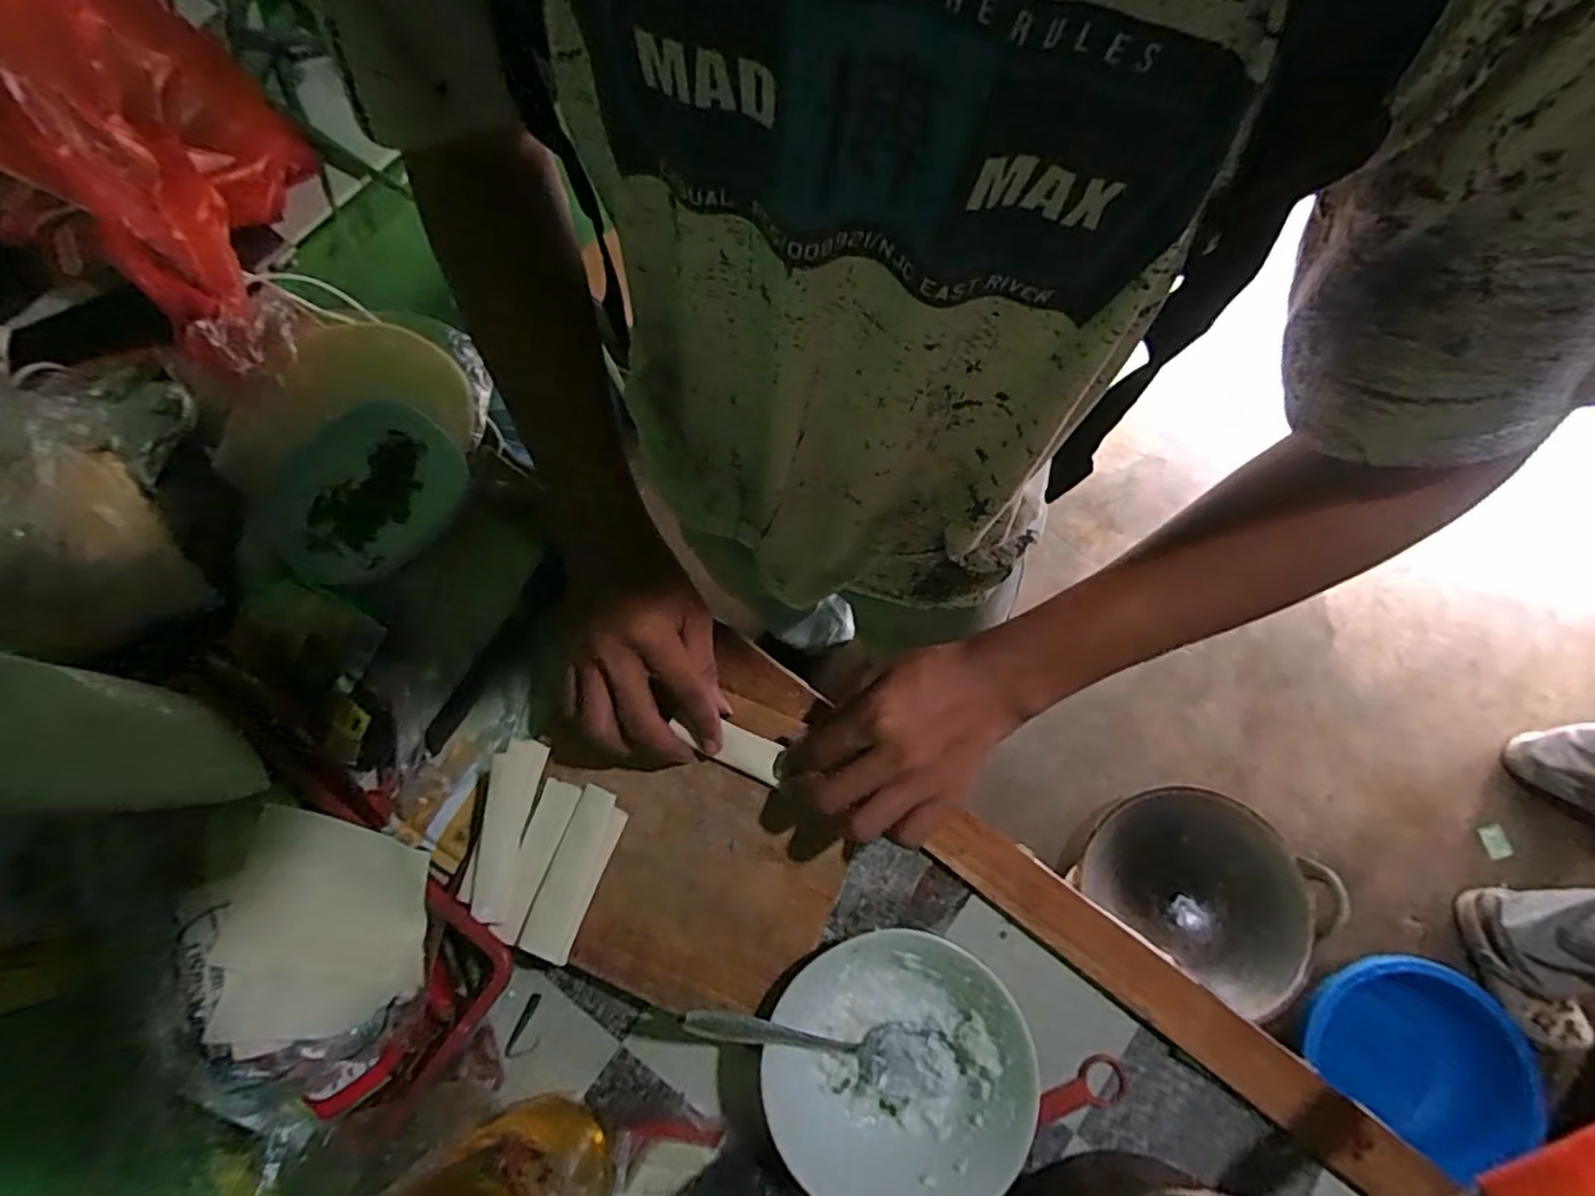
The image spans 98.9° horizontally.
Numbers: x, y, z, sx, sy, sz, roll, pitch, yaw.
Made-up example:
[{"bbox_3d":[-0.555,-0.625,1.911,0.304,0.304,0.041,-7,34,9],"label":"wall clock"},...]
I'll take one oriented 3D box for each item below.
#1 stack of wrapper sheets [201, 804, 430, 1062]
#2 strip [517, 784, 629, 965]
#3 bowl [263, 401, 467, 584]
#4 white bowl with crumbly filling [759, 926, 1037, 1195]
[{"bbox_3d":[-0.279,0.191,0.404,0.103,0.008,0.122,2,74,-17],"label":"stack of wrapper sheets"},{"bbox_3d":[-0.140,0.172,0.428,0.033,0.010,0.102,21,78,6],"label":"strip"},{"bbox_3d":[-0.316,-0.078,0.508,0.121,0.030,0.141,22,78,6],"label":"bowl"},{"bbox_3d":[0.056,0.283,0.409,0.151,0.045,0.147,0,77,1],"label":"white bowl with crumbly filling"}]

